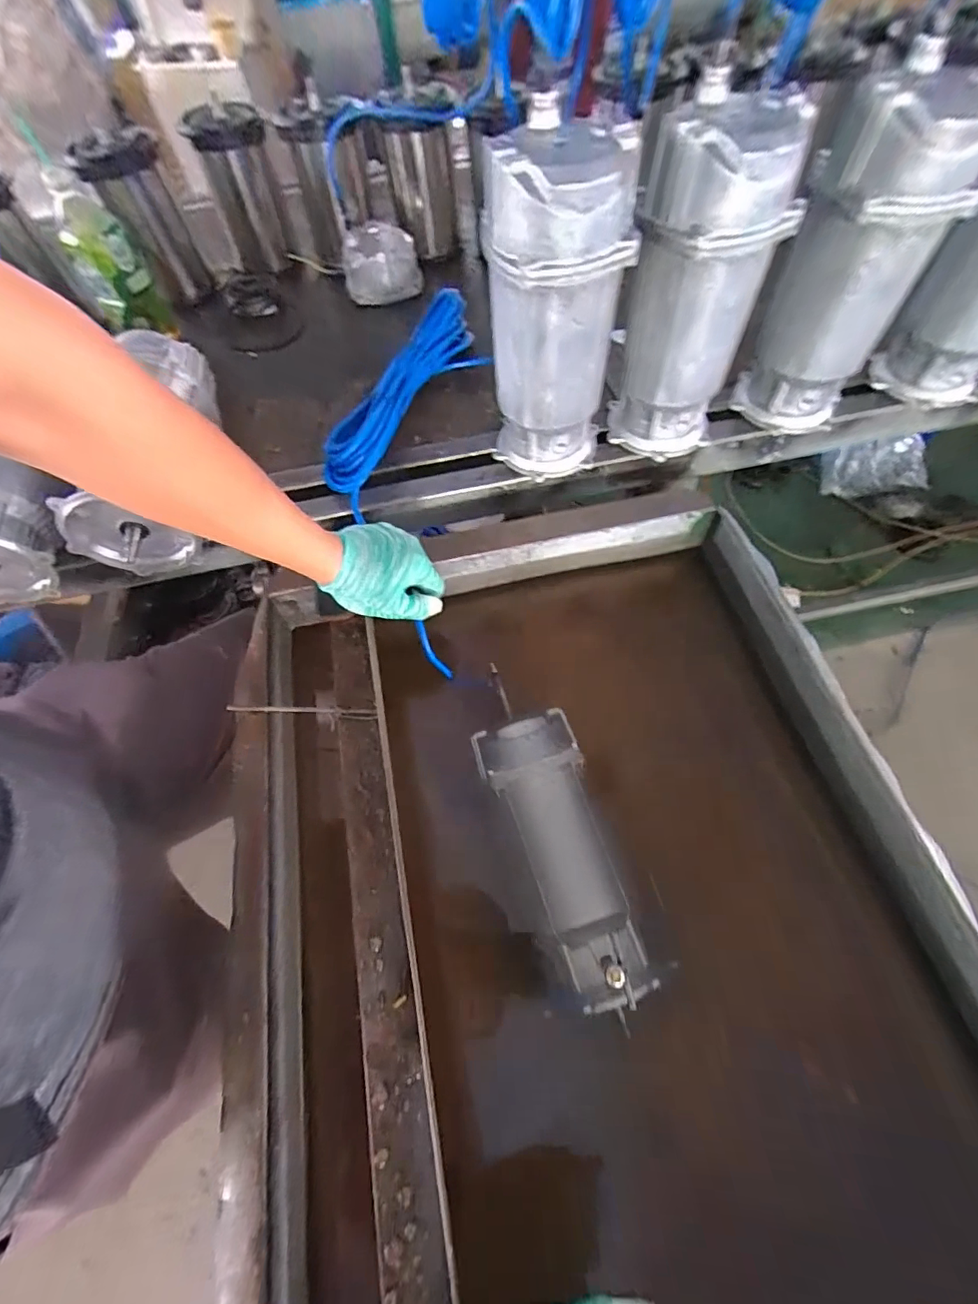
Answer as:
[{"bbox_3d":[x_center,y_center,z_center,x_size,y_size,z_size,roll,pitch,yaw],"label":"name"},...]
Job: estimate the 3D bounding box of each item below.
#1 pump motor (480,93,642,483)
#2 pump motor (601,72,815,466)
[{"bbox_3d":[0.067,-0.339,0.529,0.119,0.301,0.119,-27,63,-11],"label":"pump motor"},{"bbox_3d":[0.214,-0.367,0.531,0.129,0.292,0.108,5,62,6],"label":"pump motor"}]

